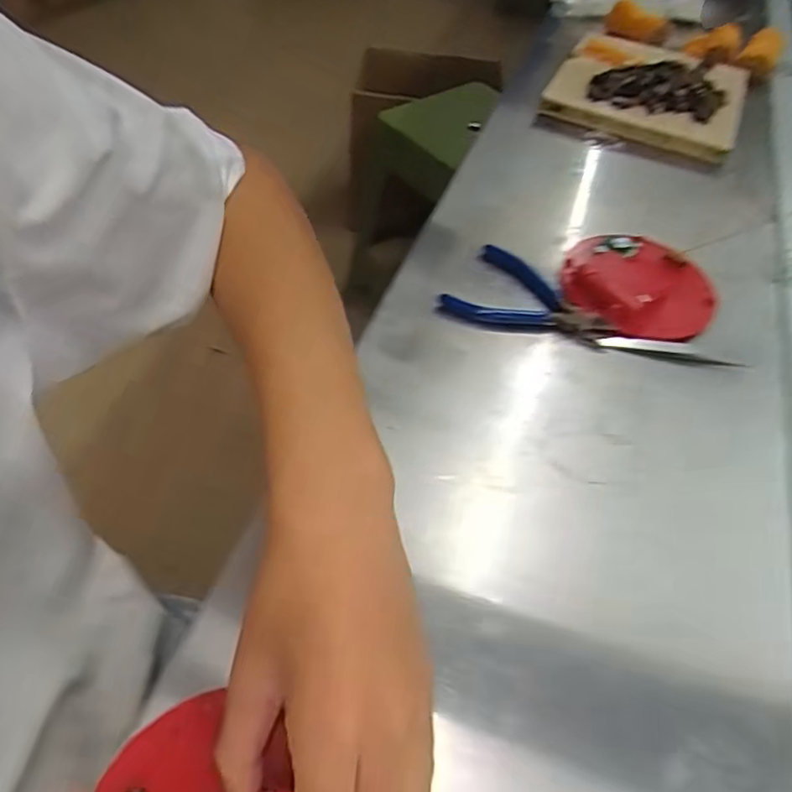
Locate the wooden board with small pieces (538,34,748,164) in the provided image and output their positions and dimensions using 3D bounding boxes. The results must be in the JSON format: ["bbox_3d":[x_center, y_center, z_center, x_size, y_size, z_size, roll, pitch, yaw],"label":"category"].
[{"bbox_3d":[0.289,-0.353,0.698,0.200,0.043,0.207,23,53,14],"label":"wooden board with small pieces"}]

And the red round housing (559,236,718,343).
[{"bbox_3d":[0.193,-0.090,0.489,0.117,0.020,0.105,20,52,10],"label":"red round housing"}]

